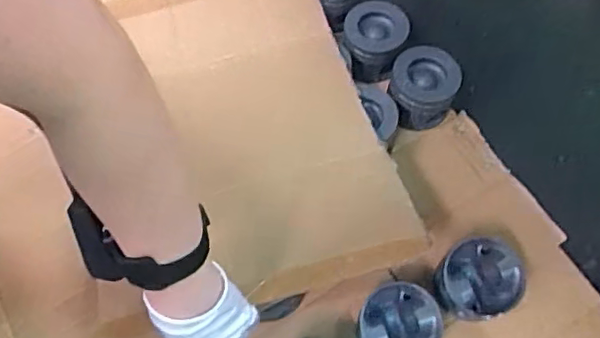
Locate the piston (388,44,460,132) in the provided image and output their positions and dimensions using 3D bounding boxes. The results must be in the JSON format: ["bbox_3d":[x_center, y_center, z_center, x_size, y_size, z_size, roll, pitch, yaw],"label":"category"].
[{"bbox_3d":[0.167,-0.107,0.778,0.087,0.072,0.086,-1,65,2],"label":"piston"}]

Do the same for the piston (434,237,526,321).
[{"bbox_3d":[0.206,0.133,0.669,0.095,0.072,0.086,-32,67,-12],"label":"piston"}]

